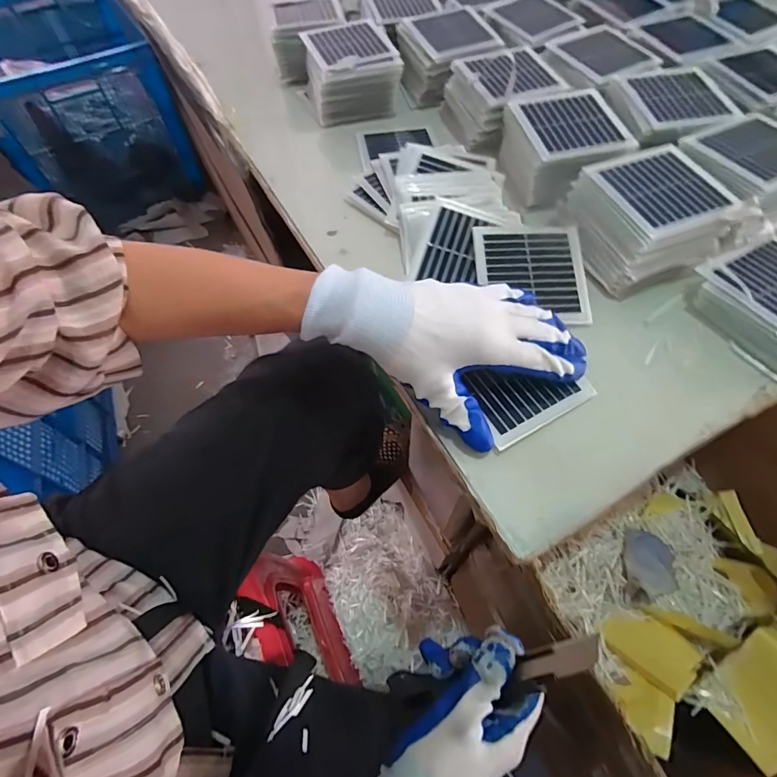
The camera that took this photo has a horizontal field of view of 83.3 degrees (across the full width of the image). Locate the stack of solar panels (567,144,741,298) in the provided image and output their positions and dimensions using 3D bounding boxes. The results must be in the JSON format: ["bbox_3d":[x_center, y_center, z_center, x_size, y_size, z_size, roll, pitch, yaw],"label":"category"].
[{"bbox_3d":[0.228,-0.151,0.393,0.108,0.067,0.105,-19,61,-10],"label":"stack of solar panels"}]

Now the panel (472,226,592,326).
[{"bbox_3d":[0.126,-0.100,0.385,0.094,0.005,0.092,-2,77,-1],"label":"panel"}]

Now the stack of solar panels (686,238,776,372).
[{"bbox_3d":[0.321,-0.066,0.360,0.108,0.032,0.113,-21,61,-11],"label":"stack of solar panels"}]

